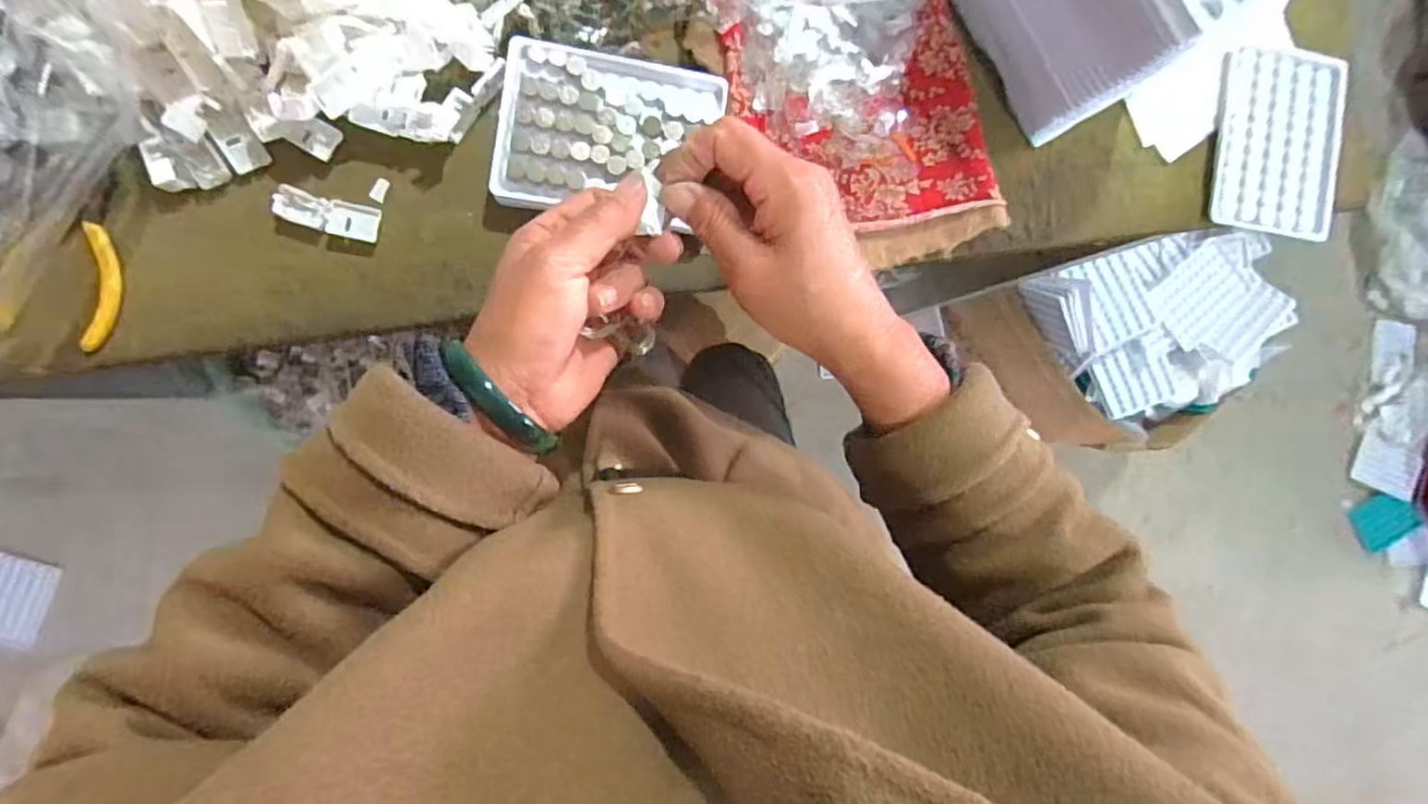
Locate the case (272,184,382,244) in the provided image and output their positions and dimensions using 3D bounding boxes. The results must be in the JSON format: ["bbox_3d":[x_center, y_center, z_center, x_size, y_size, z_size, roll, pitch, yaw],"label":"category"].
[{"bbox_3d":[-0.225,-0.109,0.381,0.054,0.011,0.021,11,89,-8],"label":"case"}]

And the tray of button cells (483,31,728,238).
[{"bbox_3d":[-0.063,-0.159,0.394,0.126,0.024,0.097,7,90,-8],"label":"tray of button cells"}]

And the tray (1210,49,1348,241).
[{"bbox_3d":[0.402,-0.185,0.464,0.091,0.013,0.126,5,90,-8],"label":"tray"}]

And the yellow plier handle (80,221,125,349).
[{"bbox_3d":[-0.340,-0.064,0.364,0.013,0.012,0.069,3,90,-8],"label":"yellow plier handle"}]

